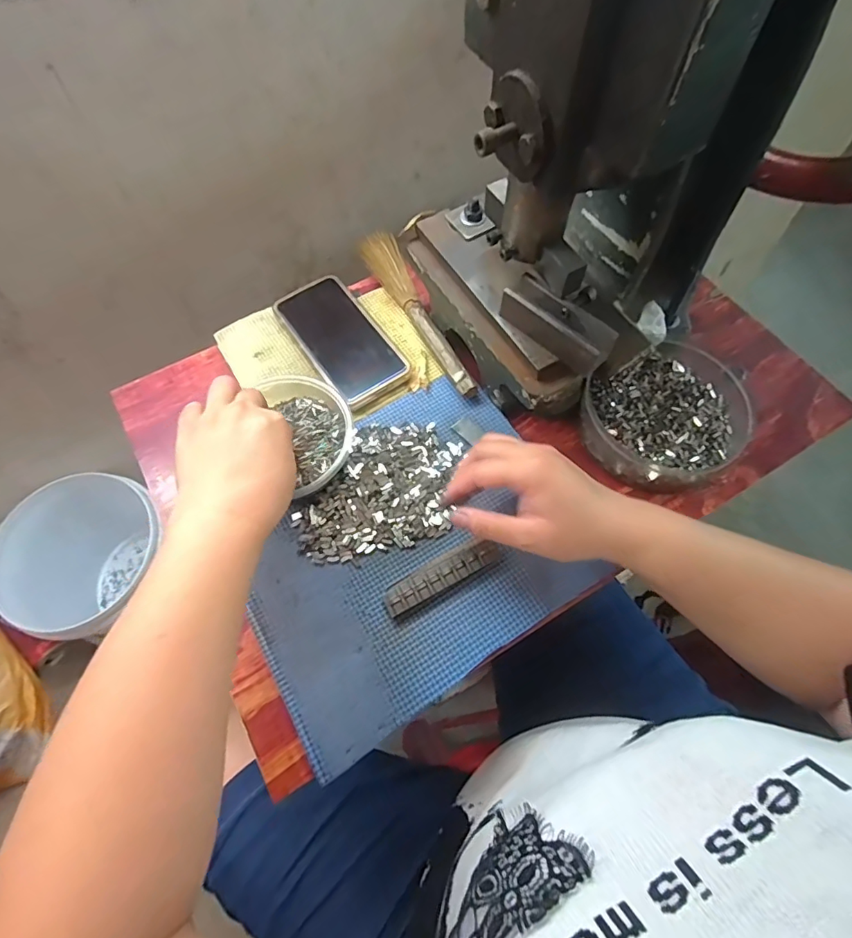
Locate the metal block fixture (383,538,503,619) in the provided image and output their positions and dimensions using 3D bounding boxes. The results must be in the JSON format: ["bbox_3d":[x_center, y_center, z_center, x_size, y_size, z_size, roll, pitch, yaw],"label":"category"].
[{"bbox_3d":[0.012,0.082,0.390,0.097,0.008,0.024,-26,67,-12],"label":"metal block fixture"}]

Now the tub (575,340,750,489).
[{"bbox_3d":[0.205,-0.047,0.436,0.136,0.040,0.125,0,64,0],"label":"tub"}]

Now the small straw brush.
[{"bbox_3d":[-0.009,-0.160,0.496,0.040,0.020,0.225,-24,66,-10],"label":"small straw brush"}]

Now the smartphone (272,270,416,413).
[{"bbox_3d":[-0.083,-0.129,0.487,0.073,0.013,0.153,-32,68,-14],"label":"smartphone"}]

